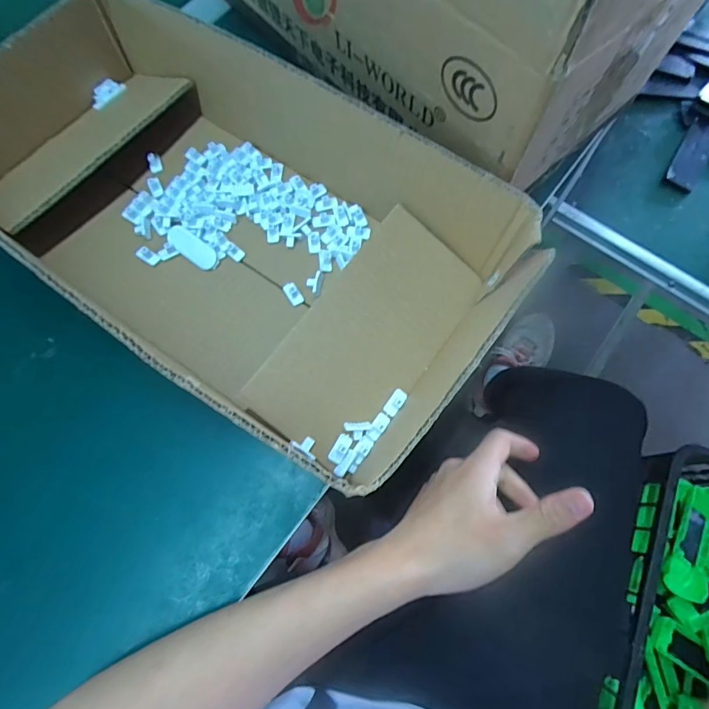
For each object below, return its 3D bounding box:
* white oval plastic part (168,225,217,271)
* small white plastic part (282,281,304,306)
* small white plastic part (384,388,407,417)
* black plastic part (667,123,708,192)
[{"bbox_3d":[-0.139,-0.092,0.361,0.050,0.006,0.021,37,77,12],"label":"white oval plastic part"},{"bbox_3d":[-0.051,-0.051,0.350,0.012,0.006,0.020,-31,74,-8],"label":"small white plastic part"},{"bbox_3d":[0.030,0.035,0.312,0.010,0.006,0.021,32,76,11],"label":"small white plastic part"},{"bbox_3d":[0.343,-0.203,0.429,0.028,0.004,0.090,33,76,11],"label":"black plastic part"}]

